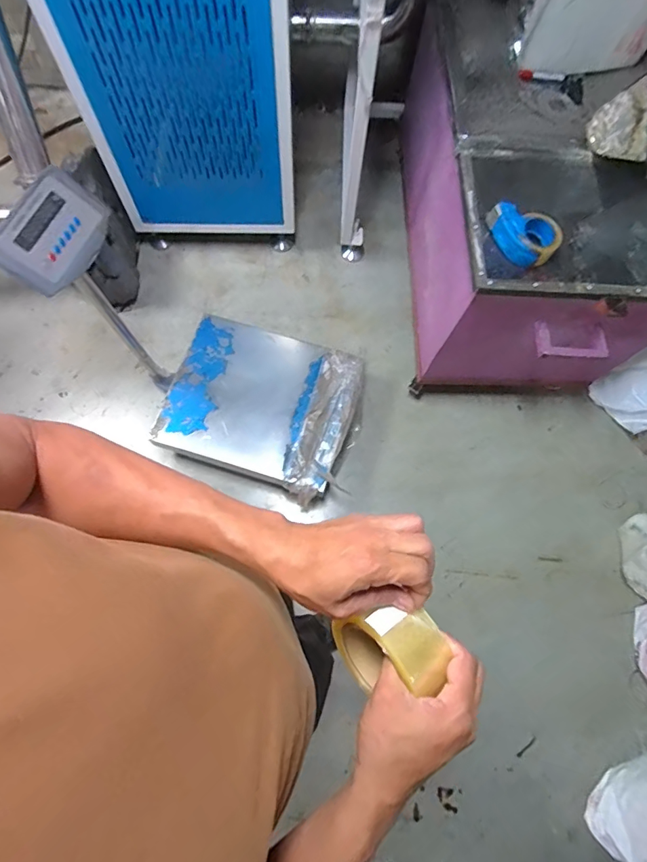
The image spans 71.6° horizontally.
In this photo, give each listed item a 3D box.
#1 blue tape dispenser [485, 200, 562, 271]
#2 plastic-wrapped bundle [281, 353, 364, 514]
[{"bbox_3d":[0.463,-0.458,1.039,0.114,0.059,0.170,-31,75,-11],"label":"blue tape dispenser"},{"bbox_3d":[0.003,-0.030,1.487,0.186,0.042,0.518,19,72,5],"label":"plastic-wrapped bundle"}]

